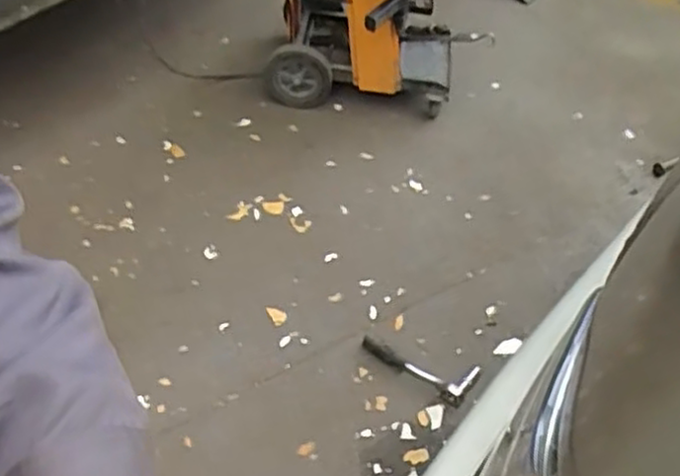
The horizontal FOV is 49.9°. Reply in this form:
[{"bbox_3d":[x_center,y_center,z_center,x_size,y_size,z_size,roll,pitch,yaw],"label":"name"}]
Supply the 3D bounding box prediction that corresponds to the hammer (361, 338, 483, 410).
[{"bbox_3d":[0.170,0.267,1.594,0.248,0.029,0.112,29,53,19],"label":"hammer"}]

